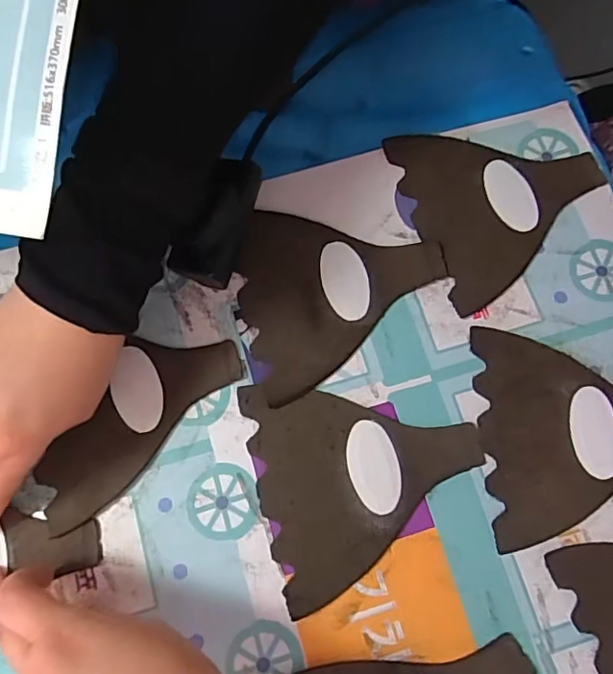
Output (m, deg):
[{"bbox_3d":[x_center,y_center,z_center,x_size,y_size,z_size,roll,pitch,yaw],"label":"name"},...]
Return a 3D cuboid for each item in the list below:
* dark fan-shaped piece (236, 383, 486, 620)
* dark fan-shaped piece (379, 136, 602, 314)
[{"bbox_3d":[0.035,0.076,0.300,0.123,0.004,0.115,-13,76,-4],"label":"dark fan-shaped piece"},{"bbox_3d":[0.127,-0.090,0.343,0.121,0.005,0.118,-21,77,-6],"label":"dark fan-shaped piece"}]

